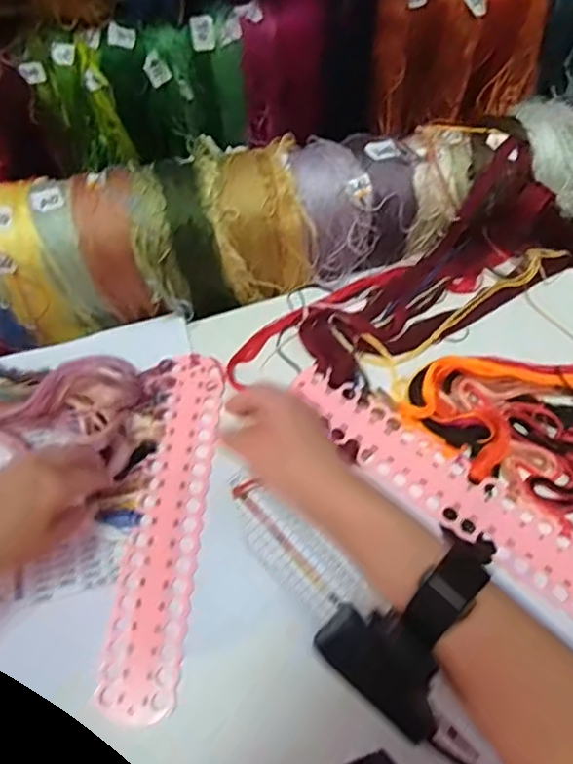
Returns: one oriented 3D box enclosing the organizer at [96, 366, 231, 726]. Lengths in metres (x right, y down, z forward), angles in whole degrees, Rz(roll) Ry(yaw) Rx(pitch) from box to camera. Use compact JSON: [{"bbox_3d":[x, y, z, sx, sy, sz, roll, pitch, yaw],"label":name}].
[{"bbox_3d":[-0.094,0.111,0.476,0.057,0.009,0.286,5,64,5],"label":"organizer"}]

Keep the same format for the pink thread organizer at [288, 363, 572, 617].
[{"bbox_3d":[0.123,0.083,0.483,0.292,0.006,0.055,37,75,19],"label":"pink thread organizer"}]

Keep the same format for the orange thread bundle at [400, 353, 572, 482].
[{"bbox_3d":[0.209,0.001,0.510,0.215,0.025,0.103,-25,65,-10],"label":"orange thread bundle"}]

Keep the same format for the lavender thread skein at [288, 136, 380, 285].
[{"bbox_3d":[0.039,-0.168,0.569,0.063,0.093,0.104,-20,65,-8],"label":"lavender thread skein"}]

